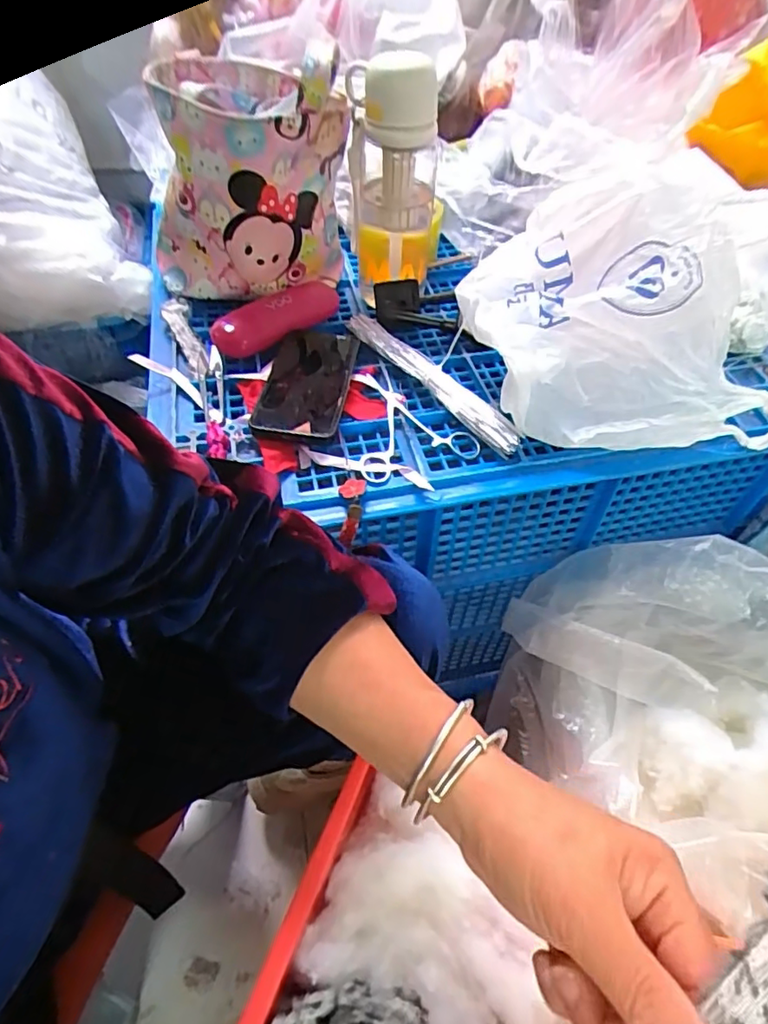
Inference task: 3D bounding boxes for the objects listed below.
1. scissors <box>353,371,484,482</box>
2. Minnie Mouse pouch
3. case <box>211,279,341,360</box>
[{"bbox_3d":[0.030,-0.085,0.538,0.109,0.017,0.134,-4,53,-4],"label":"scissors"},{"bbox_3d":[-0.142,-0.338,0.588,0.175,0.219,0.132,-36,61,-25],"label":"Minnie Mouse pouch"},{"bbox_3d":[-0.116,-0.215,0.612,0.160,0.032,0.055,-31,59,-23],"label":"case"}]

